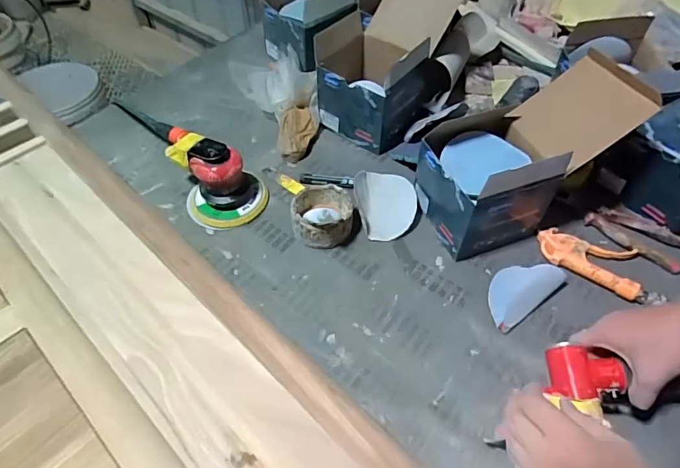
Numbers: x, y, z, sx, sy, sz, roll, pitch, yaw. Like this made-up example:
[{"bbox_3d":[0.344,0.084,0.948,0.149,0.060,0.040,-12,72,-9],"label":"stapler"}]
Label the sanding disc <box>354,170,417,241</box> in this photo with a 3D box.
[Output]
[{"bbox_3d":[0.066,-0.044,0.641,0.083,0.013,0.107,-7,67,-10],"label":"sanding disc"}]

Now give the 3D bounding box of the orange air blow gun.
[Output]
[{"bbox_3d":[0.330,0.037,0.583,0.136,0.021,0.080,14,52,11],"label":"orange air blow gun"}]

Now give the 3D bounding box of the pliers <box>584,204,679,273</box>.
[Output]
[{"bbox_3d":[0.410,-0.004,0.616,0.127,0.011,0.074,35,59,25],"label":"pliers"}]

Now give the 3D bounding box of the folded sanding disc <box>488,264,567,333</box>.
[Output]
[{"bbox_3d":[0.227,0.068,0.566,0.122,0.009,0.058,-30,57,-22],"label":"folded sanding disc"}]

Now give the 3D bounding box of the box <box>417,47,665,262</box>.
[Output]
[{"bbox_3d":[0.233,-0.097,0.588,0.228,0.187,0.129,-17,53,-14],"label":"box"}]

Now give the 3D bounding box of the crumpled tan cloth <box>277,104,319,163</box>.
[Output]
[{"bbox_3d":[-0.070,-0.171,0.743,0.062,0.030,0.112,-2,51,-2],"label":"crumpled tan cloth"}]

